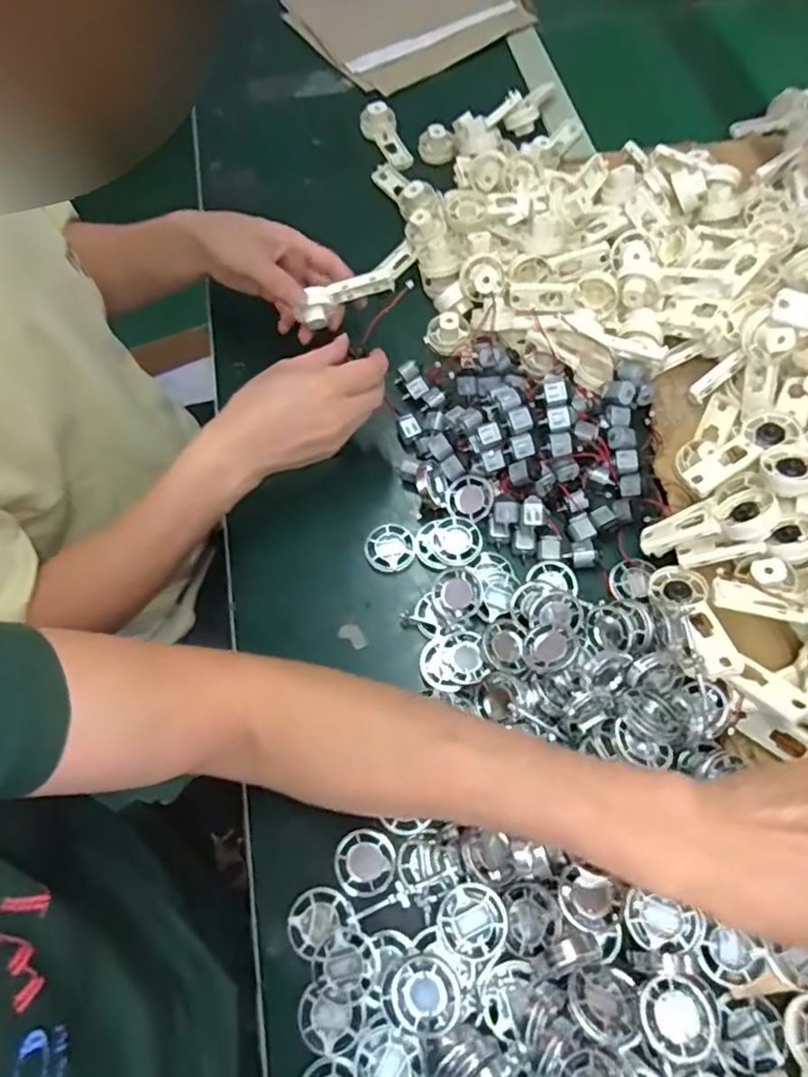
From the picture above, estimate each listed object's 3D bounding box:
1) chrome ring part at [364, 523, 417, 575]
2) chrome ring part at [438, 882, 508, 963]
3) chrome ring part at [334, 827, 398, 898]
[{"bbox_3d":[-0.011,0.008,0.523,0.040,0.007,0.041,-1,76,2],"label":"chrome ring part"},{"bbox_3d":[0.041,0.231,0.388,0.039,0.011,0.041,-1,64,2],"label":"chrome ring part"},{"bbox_3d":[-0.025,0.211,0.419,0.038,0.009,0.038,-1,64,2],"label":"chrome ring part"}]

